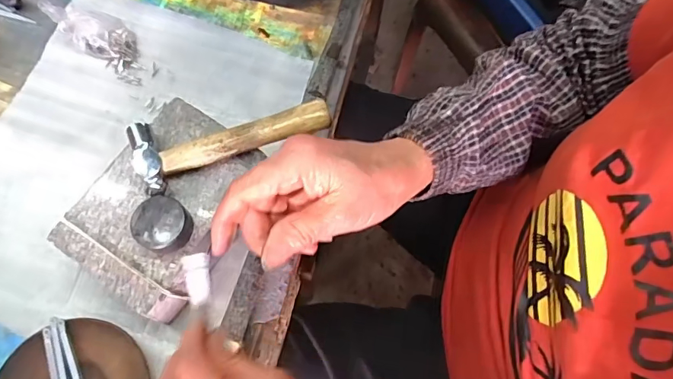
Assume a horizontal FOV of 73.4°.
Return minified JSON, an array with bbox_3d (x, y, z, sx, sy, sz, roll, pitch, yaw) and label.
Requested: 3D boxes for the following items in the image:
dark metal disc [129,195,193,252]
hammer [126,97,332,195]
[{"bbox_3d":[-0.125,0.026,0.324,0.035,0.022,0.037,17,68,5],"label":"dark metal disc"},{"bbox_3d":[-0.081,-0.045,0.352,0.150,0.015,0.055,-19,70,-10],"label":"hammer"}]

